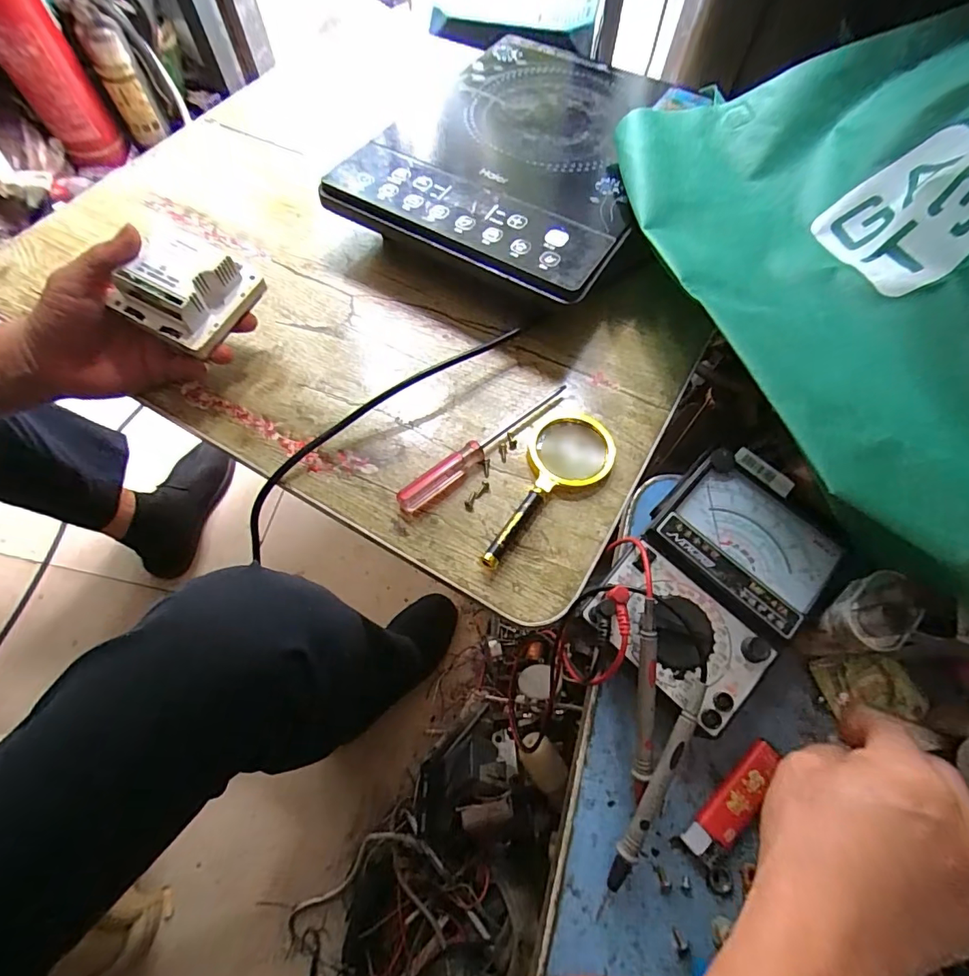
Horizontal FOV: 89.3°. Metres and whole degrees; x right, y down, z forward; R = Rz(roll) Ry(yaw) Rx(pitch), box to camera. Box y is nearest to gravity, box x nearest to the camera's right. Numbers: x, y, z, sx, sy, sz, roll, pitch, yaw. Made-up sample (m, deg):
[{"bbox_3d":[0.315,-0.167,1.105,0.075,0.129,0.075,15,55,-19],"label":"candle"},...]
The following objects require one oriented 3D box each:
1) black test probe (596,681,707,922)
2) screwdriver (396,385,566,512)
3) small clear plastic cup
[{"bbox_3d":[0.100,0.183,0.290,0.015,0.018,0.143,25,88,14],"label":"black test probe"},{"bbox_3d":[0.002,-0.038,0.397,0.171,0.017,0.017,-39,72,-16],"label":"screwdriver"},{"bbox_3d":[0.236,0.086,0.316,0.050,0.075,0.041,-20,65,-10],"label":"small clear plastic cup"}]

